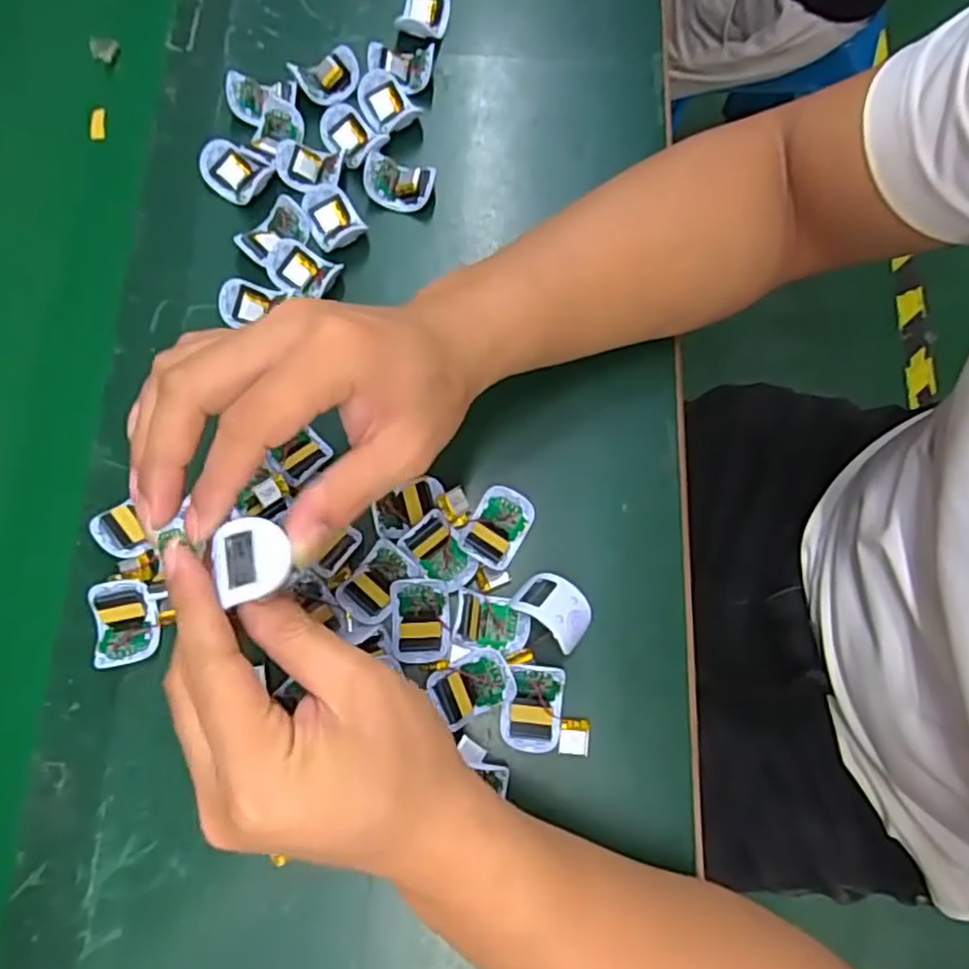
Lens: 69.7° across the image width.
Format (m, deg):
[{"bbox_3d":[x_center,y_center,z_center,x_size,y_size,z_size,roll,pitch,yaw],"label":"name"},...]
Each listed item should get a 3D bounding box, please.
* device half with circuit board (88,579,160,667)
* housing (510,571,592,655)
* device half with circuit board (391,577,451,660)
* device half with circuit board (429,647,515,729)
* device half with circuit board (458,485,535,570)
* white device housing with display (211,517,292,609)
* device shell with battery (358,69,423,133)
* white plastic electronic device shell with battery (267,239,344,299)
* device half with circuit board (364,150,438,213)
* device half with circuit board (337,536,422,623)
[{"bbox_3d":[-0.186,0.072,0.360,0.030,0.018,0.042,-14,76,-5],"label":"device half with circuit board"},{"bbox_3d":[0.037,0.063,0.361,0.039,0.019,0.029,42,78,9],"label":"housing"},{"bbox_3d":[-0.033,0.070,0.360,0.030,0.011,0.041,-5,75,-2],"label":"device half with circuit board"},{"bbox_3d":[-0.005,0.102,0.351,0.041,0.011,0.029,-24,77,-7],"label":"device half with circuit board"},{"bbox_3d":[0.007,0.023,0.374,0.029,0.011,0.042,29,76,6],"label":"device half with circuit board"},{"bbox_3d":[-0.084,0.026,0.252,0.026,0.009,0.028,-16,76,-5],"label":"white device housing with display"},{"bbox_3d":[-0.063,-0.248,0.451,0.035,0.016,0.040,-29,77,-8],"label":"device shell with battery"},{"bbox_3d":[-0.108,-0.130,0.416,0.043,0.014,0.028,20,76,4],"label":"white plastic electronic device shell with battery"},{"bbox_3d":[-0.053,-0.190,0.438,0.042,0.016,0.030,14,75,4],"label":"device half with circuit board"},{"bbox_3d":[-0.056,0.052,0.364,0.028,0.012,0.041,39,78,8],"label":"device half with circuit board"}]

